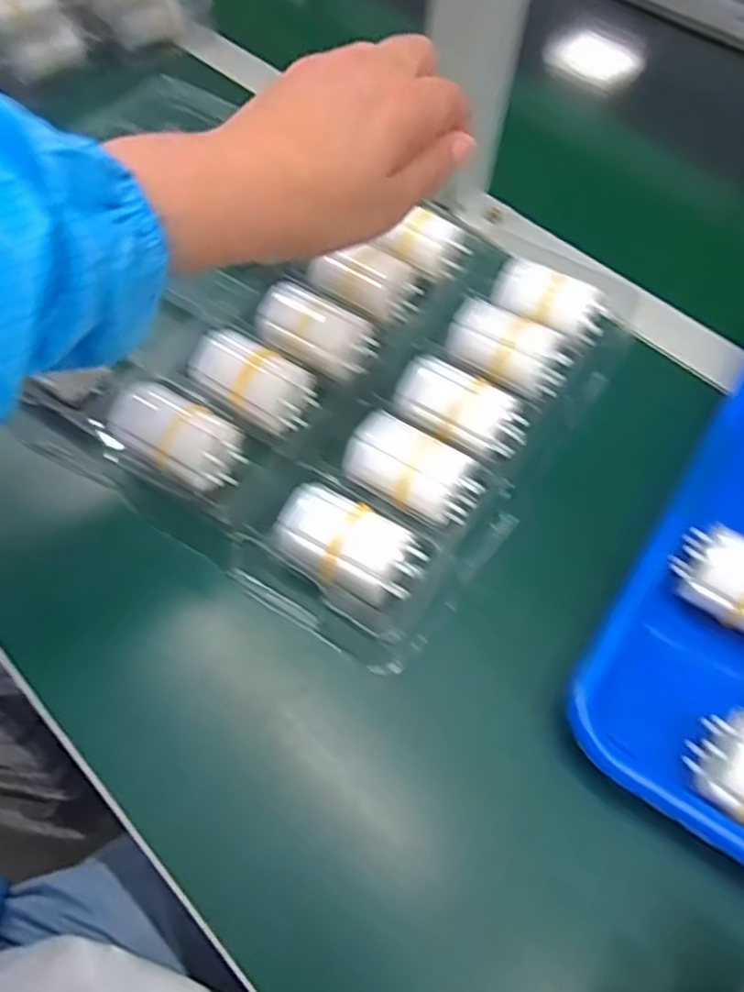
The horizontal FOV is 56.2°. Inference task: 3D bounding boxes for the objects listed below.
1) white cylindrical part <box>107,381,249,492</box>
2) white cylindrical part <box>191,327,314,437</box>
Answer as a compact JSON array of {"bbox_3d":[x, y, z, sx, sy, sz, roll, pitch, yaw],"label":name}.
[{"bbox_3d":[-0.101,-0.032,0.356,0.065,0.033,0.036,28,59,14],"label":"white cylindrical part"},{"bbox_3d":[-0.066,-0.065,0.381,0.065,0.028,0.037,29,60,15],"label":"white cylindrical part"}]

